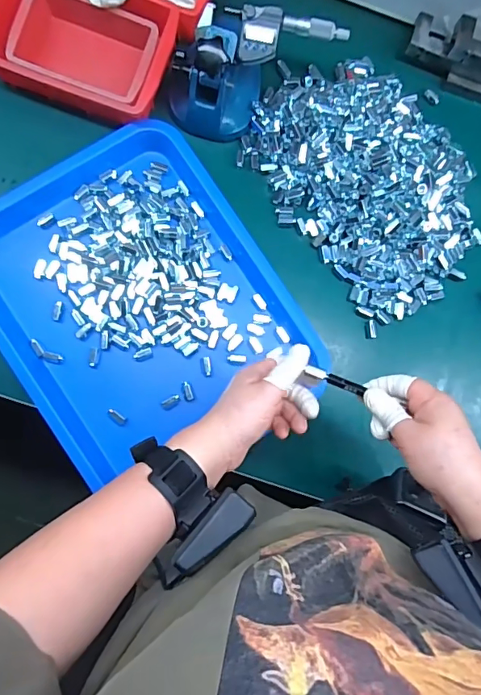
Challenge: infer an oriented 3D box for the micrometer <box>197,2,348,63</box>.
[{"bbox_3d":[0.033,-0.336,0.516,0.158,0.024,0.052,10,84,-4],"label":"micrometer"}]

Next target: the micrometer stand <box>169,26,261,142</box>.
[{"bbox_3d":[-0.026,-0.306,0.537,0.110,0.111,0.092,-1,85,-5],"label":"micrometer stand"}]

